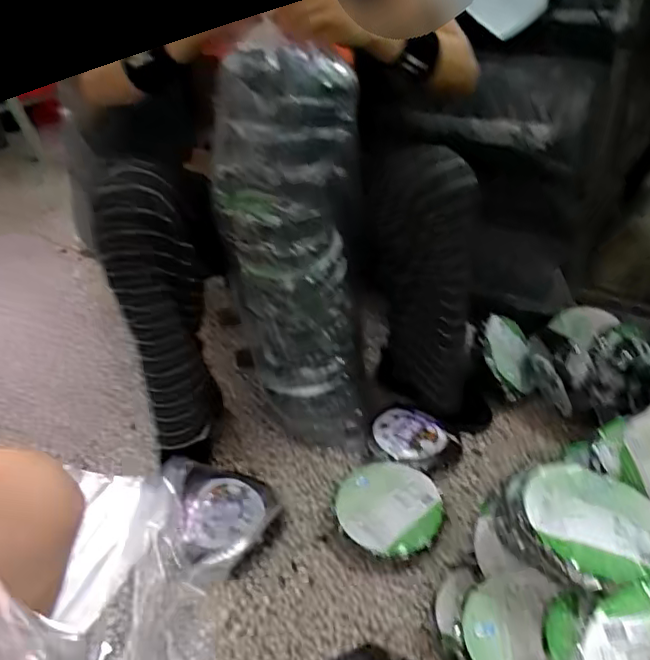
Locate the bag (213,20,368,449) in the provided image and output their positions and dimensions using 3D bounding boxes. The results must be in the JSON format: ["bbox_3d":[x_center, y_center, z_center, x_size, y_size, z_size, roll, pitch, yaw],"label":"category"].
[{"bbox_3d":[-0.047,-0.123,0.991,0.204,0.590,0.239,-1,36,4],"label":"bag"}]

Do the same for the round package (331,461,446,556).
[{"bbox_3d":[0.097,0.276,0.924,0.158,0.056,0.168,-3,36,2],"label":"round package"}]

